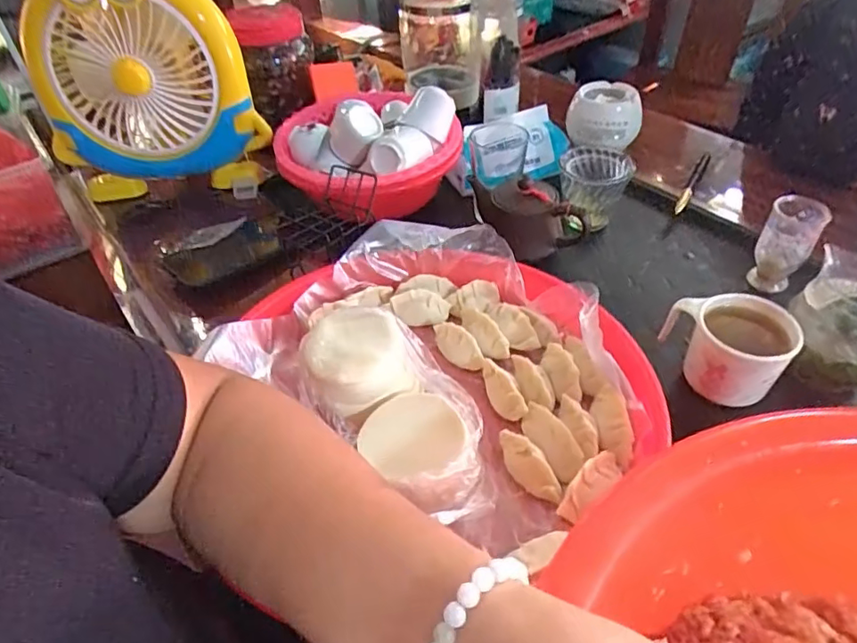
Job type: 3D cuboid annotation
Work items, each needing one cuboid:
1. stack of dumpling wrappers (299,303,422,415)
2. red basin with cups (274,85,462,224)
[{"bbox_3d":[-0.057,0.027,0.432,0.072,0.038,0.074,-21,47,-18],"label":"stack of dumpling wrappers"},{"bbox_3d":[-0.078,-0.219,0.675,0.193,0.089,0.223,-27,49,-23],"label":"red basin with cups"}]

